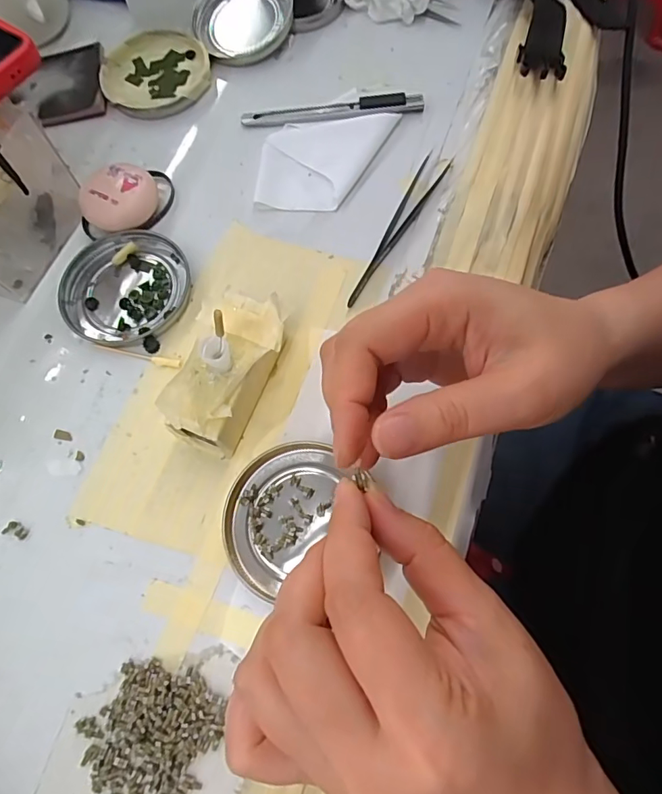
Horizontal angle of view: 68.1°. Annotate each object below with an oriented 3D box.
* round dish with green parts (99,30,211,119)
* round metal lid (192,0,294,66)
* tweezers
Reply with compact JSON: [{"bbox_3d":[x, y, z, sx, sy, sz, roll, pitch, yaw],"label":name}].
[{"bbox_3d":[-0.131,-0.242,0.367,0.078,0.011,0.077,-1,70,3],"label":"round dish with green parts"},{"bbox_3d":[-0.066,-0.294,0.372,0.073,0.020,0.080,-1,70,3],"label":"round metal lid"},{"bbox_3d":[0.041,-0.106,0.307,0.016,0.005,0.122,28,74,12],"label":"tweezers"}]

